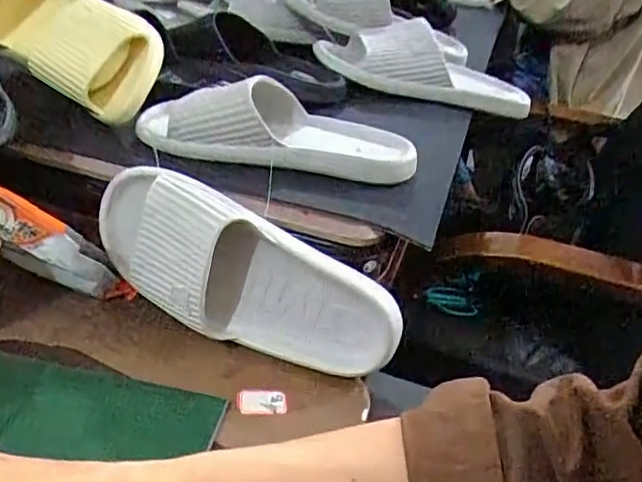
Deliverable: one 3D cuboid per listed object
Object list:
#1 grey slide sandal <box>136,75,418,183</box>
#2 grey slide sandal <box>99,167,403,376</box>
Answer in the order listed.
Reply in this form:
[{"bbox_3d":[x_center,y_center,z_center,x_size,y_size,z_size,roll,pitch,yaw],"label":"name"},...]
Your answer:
[{"bbox_3d":[-0.040,-0.109,0.557,0.254,0.070,0.104,6,33,-1],"label":"grey slide sandal"},{"bbox_3d":[-0.065,0.028,0.480,0.262,0.100,0.061,25,12,-1],"label":"grey slide sandal"}]

